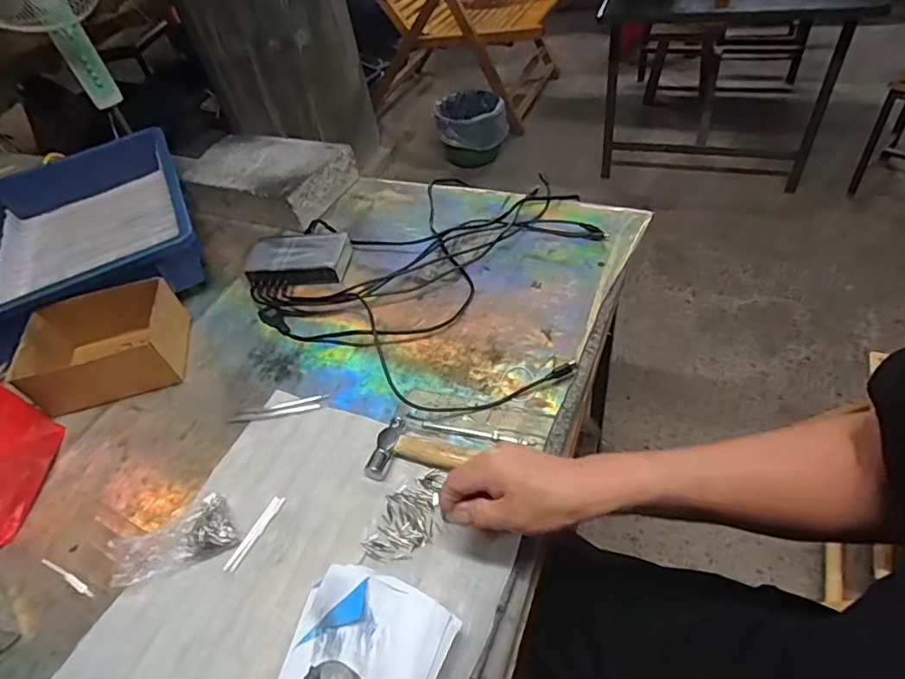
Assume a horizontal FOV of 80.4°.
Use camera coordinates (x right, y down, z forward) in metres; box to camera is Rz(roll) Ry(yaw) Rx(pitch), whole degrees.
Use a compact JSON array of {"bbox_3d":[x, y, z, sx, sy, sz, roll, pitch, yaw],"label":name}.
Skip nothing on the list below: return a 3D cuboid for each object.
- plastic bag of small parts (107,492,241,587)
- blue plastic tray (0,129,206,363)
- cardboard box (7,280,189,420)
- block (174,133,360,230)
[{"bbox_3d":[-0.241,0.174,0.466,0.095,0.029,0.057,-18,48,-33],"label":"plastic bag of small parts"},{"bbox_3d":[-0.527,-0.161,0.767,0.288,0.085,0.427,-26,49,-13],"label":"blue plastic tray"},{"bbox_3d":[-0.396,0.007,0.614,0.166,0.072,0.111,-18,48,-7],"label":"cardboard box"},{"bbox_3d":[-0.295,-0.245,0.818,0.261,0.058,0.142,12,51,21],"label":"block"}]

